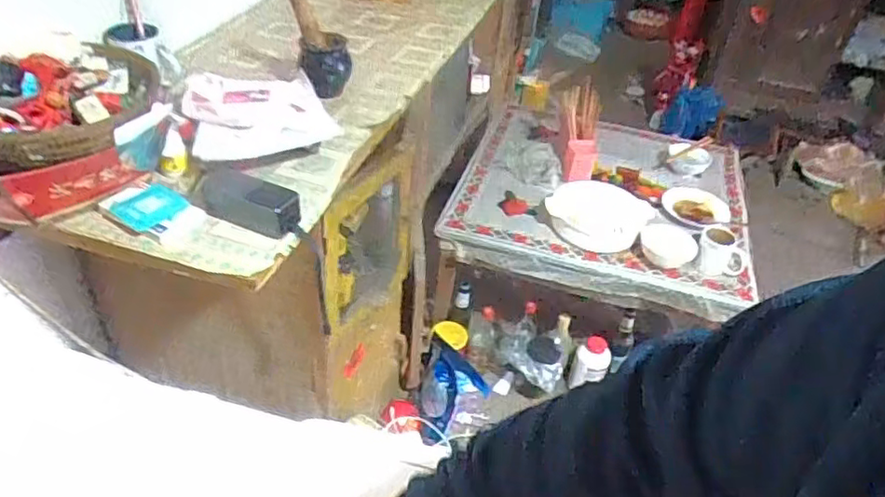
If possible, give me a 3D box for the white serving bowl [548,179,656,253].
[{"bbox_3d":[0.407,-0.085,1.649,0.242,0.041,0.262,4,39,-3],"label":"white serving bowl"}]

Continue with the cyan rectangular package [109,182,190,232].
[{"bbox_3d":[-0.397,-0.056,0.847,0.086,0.017,0.074,26,43,22],"label":"cyan rectangular package"}]

